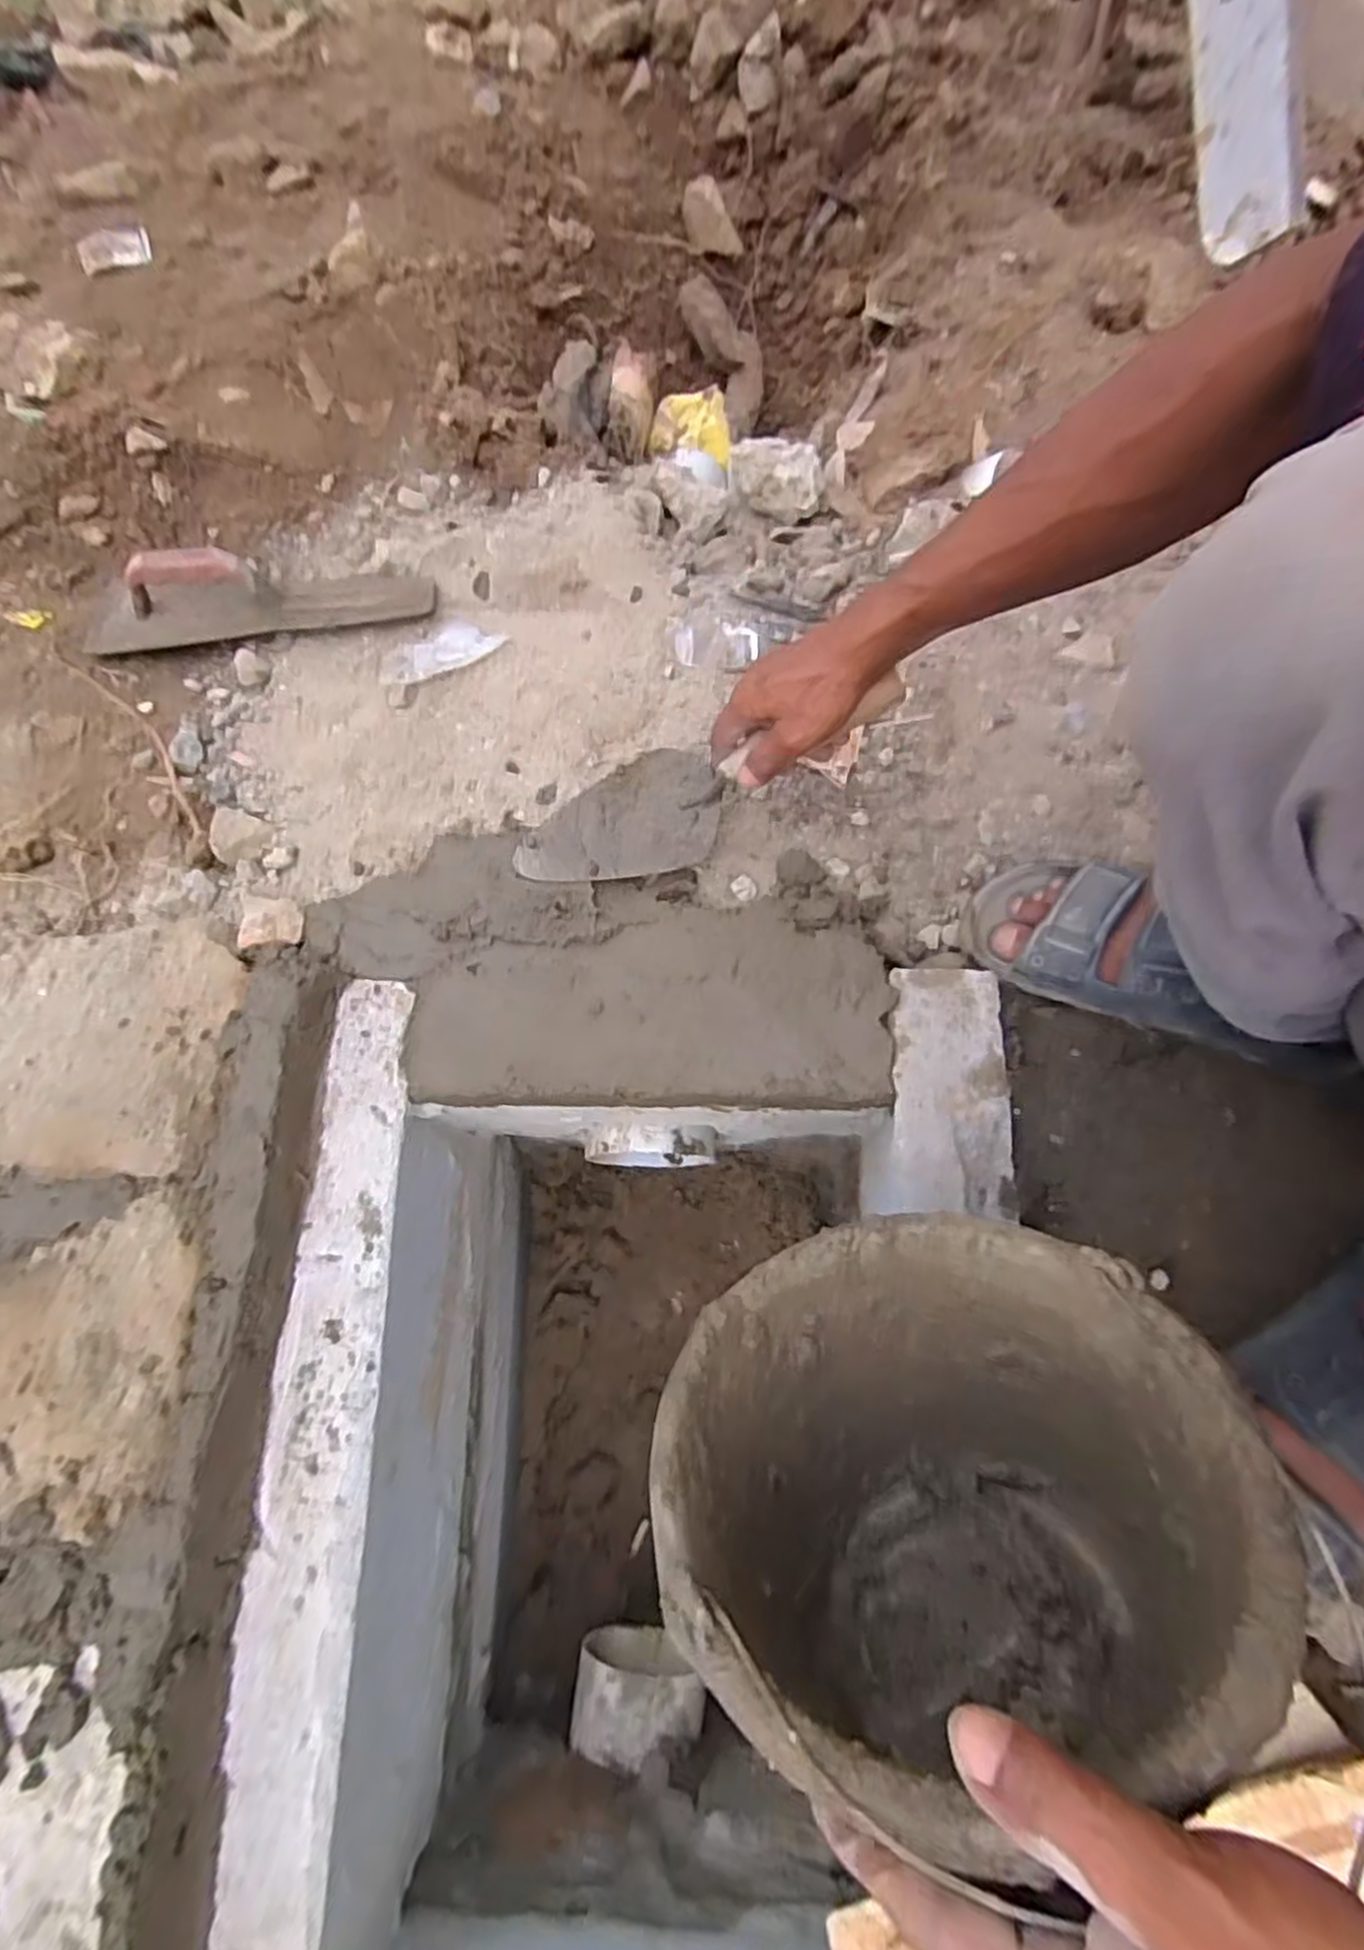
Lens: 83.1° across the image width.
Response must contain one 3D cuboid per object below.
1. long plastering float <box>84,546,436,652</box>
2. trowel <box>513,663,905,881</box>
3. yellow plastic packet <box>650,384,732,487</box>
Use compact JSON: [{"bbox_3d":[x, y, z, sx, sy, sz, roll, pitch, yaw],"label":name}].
[{"bbox_3d":[-0.375,-0.342,0.673,0.294,0.058,0.081,-11,70,-5],"label":"long plastering float"},{"bbox_3d":[0.002,-0.136,0.568,0.266,0.068,0.077,-20,66,20],"label":"trowel"},{"bbox_3d":[0.014,-0.652,0.930,0.093,0.040,0.109,4,72,5],"label":"yellow plastic packet"}]

